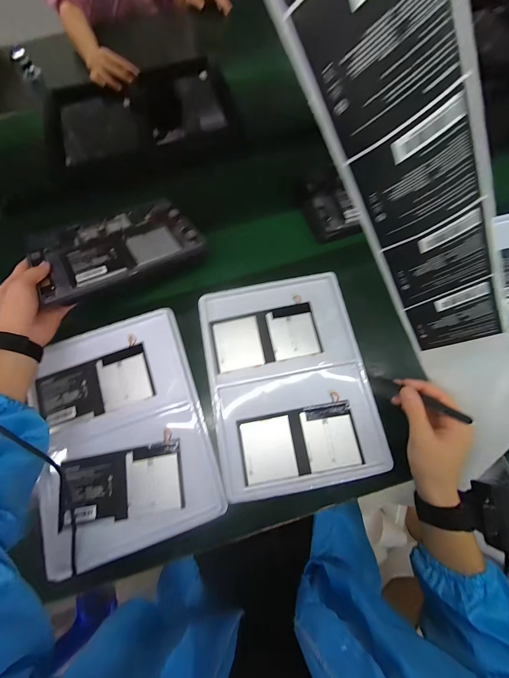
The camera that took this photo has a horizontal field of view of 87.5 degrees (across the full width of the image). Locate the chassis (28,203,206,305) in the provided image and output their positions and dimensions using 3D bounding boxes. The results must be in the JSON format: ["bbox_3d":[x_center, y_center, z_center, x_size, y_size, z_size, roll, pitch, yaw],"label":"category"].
[{"bbox_3d":[-0.220,-0.155,0.441,0.251,0.013,0.141,-29,64,-19],"label":"chassis"}]

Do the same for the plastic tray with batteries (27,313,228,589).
[{"bbox_3d":[-0.202,0.132,0.396,0.240,0.021,0.319,-19,76,-6],"label":"plastic tray with batteries"}]

